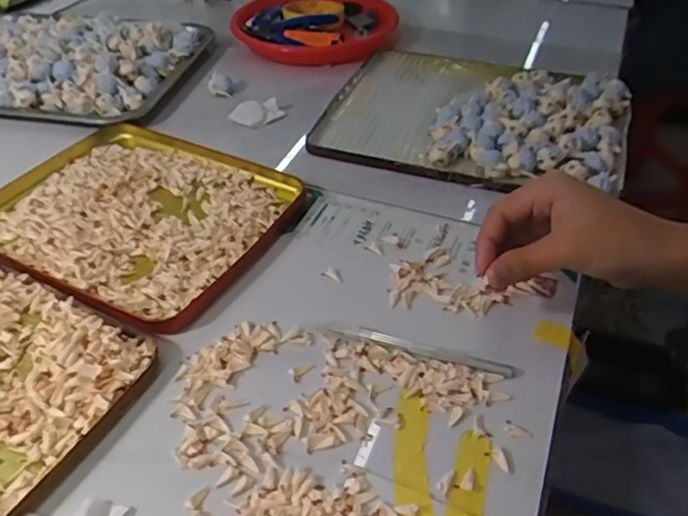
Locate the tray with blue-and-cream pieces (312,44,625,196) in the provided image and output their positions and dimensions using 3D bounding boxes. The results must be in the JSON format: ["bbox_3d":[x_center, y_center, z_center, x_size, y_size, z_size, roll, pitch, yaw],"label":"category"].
[{"bbox_3d":[0.138,-0.156,0.618,0.301,0.042,0.233,15,44,15],"label":"tray with blue-and-cream pieces"}]

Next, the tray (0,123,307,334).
[{"bbox_3d":[-0.185,-0.045,0.514,0.252,0.014,0.204,21,46,21],"label":"tray"}]

